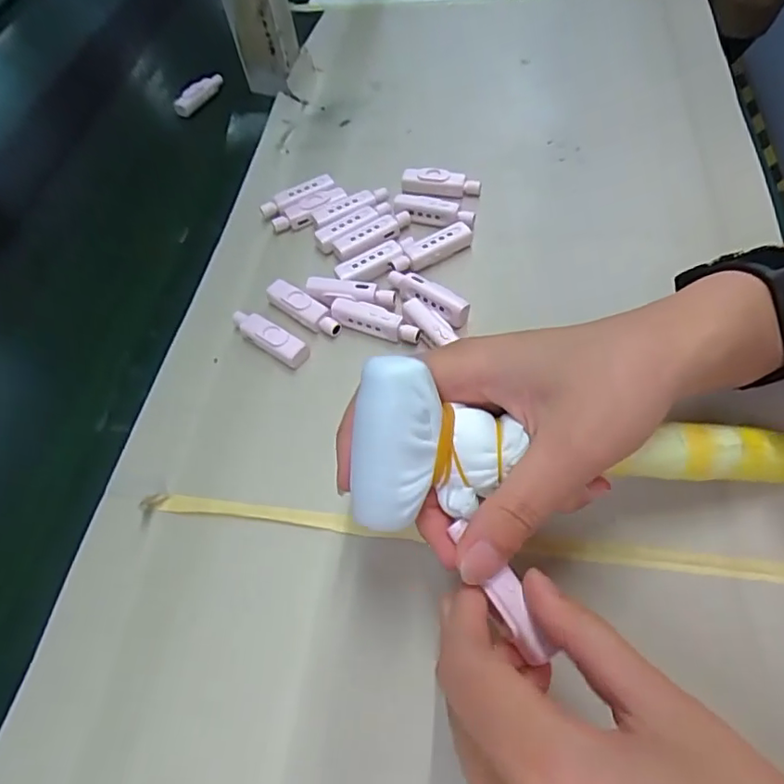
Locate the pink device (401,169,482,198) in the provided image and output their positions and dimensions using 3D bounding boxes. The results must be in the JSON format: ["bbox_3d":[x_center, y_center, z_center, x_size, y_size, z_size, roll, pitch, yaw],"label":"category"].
[{"bbox_3d":[0.035,-0.149,0.408,0.056,0.014,0.011,8,58,13],"label":"pink device"}]

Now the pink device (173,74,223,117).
[{"bbox_3d":[-0.182,-0.278,0.533,0.021,0.012,0.053,29,63,22],"label":"pink device"}]

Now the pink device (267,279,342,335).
[{"bbox_3d":[-0.056,-0.052,0.360,0.057,0.011,0.017,31,66,25],"label":"pink device"}]

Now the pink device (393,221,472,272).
[{"bbox_3d":[0.026,-0.095,0.370,0.054,0.008,0.015,-26,57,-9],"label":"pink device"}]

